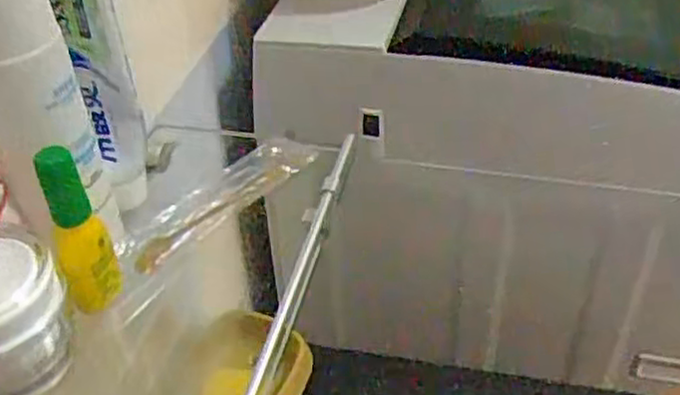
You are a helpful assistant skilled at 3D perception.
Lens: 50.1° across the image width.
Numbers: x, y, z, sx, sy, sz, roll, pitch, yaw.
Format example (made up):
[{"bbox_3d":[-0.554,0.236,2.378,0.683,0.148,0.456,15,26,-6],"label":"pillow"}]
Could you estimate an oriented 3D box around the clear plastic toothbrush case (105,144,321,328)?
[{"bbox_3d":[-0.081,0.007,0.449,0.038,0.017,0.171,22,45,27],"label":"clear plastic toothbrush case"}]

